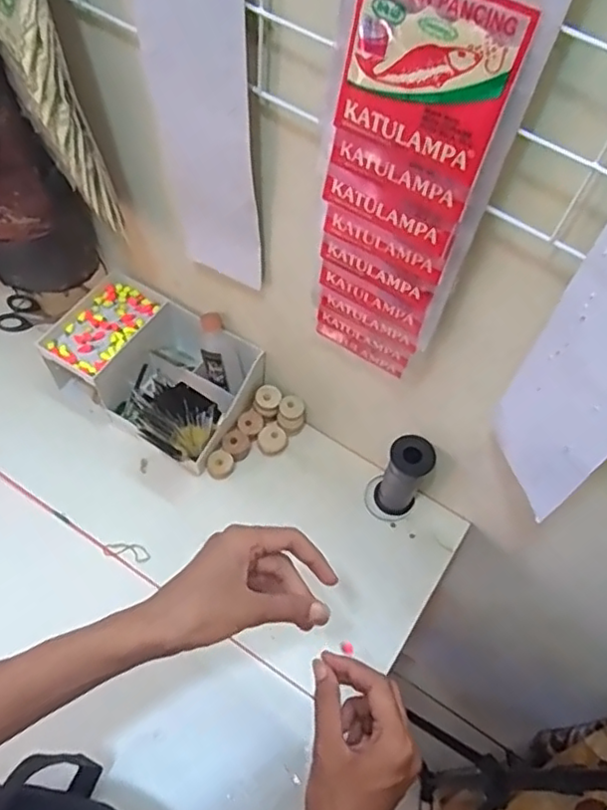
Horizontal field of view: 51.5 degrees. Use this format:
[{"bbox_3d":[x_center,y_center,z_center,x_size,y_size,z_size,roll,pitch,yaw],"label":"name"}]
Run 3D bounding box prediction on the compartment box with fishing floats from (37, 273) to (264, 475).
[{"bbox_3d":[-0.189,-0.045,0.797,0.237,0.114,0.169,33,63,15],"label":"compartment box with fishing floats"}]

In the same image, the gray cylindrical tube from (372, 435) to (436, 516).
[{"bbox_3d":[0.116,0.084,0.730,0.047,0.118,0.045,2,59,-3],"label":"gray cylindrical tube"}]

